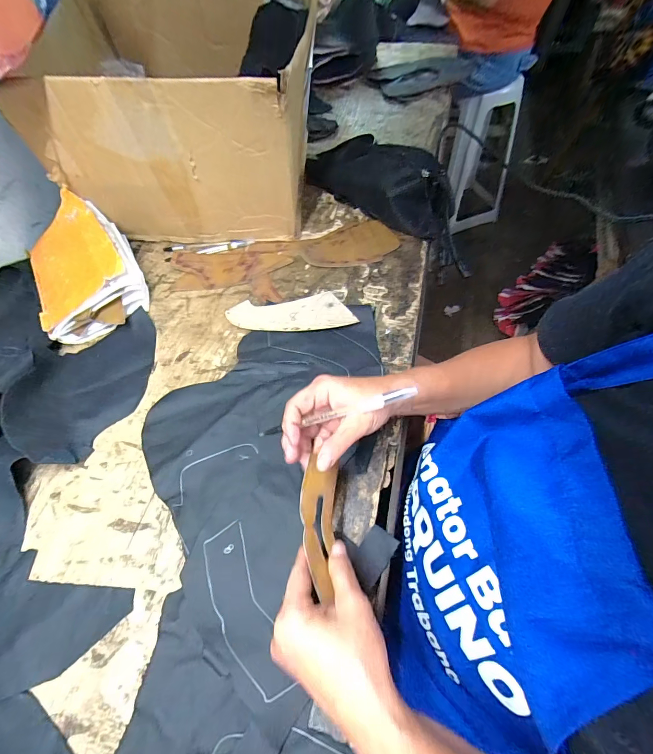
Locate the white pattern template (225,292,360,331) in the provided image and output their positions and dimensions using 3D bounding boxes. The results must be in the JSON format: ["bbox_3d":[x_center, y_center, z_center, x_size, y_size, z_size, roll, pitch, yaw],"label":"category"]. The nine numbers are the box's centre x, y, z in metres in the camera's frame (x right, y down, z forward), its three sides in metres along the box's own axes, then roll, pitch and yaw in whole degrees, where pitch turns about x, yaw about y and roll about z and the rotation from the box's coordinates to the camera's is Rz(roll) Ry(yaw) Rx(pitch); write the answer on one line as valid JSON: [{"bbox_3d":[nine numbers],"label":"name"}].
[{"bbox_3d":[-0.053,-0.091,0.495,0.182,0.005,0.056,-4,67,5],"label":"white pattern template"}]

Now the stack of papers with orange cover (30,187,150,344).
[{"bbox_3d":[-0.364,-0.162,0.513,0.144,0.088,0.211,-28,60,-12],"label":"stack of papers with orange cover"}]

